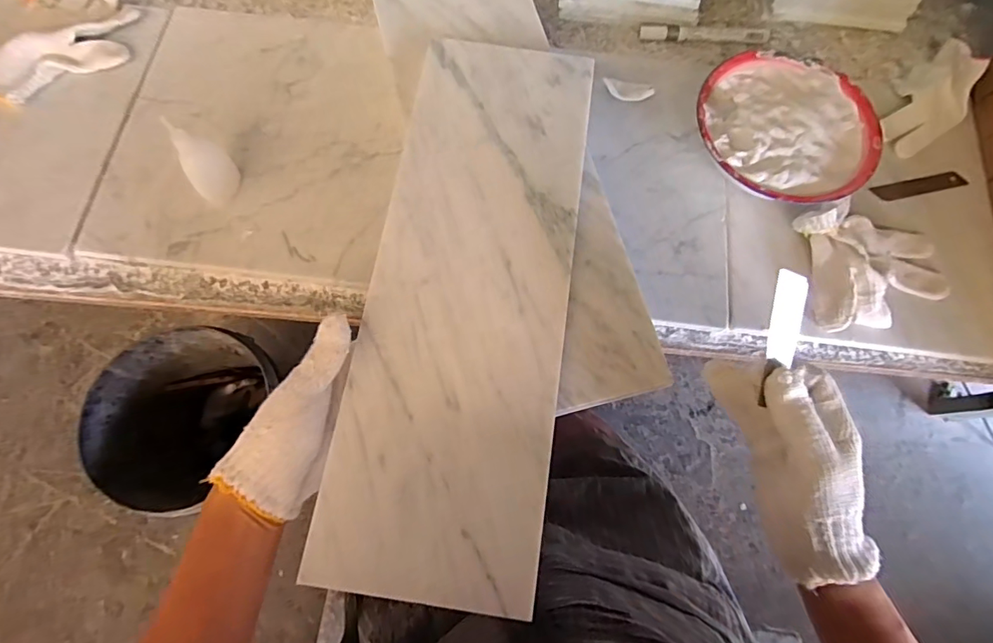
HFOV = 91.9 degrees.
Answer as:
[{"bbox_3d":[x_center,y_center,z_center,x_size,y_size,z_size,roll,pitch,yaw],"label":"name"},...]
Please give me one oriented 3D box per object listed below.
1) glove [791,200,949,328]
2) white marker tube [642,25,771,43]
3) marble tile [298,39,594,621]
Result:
[{"bbox_3d":[0.353,-0.055,0.440,0.130,0.033,0.113,-6,73,-1],"label":"glove"},{"bbox_3d":[0.238,-0.327,0.547,0.145,0.017,0.018,5,73,2],"label":"white marker tube"},{"bbox_3d":[-0.017,-0.033,0.373,0.147,0.007,0.443,8,72,3],"label":"marble tile"}]

